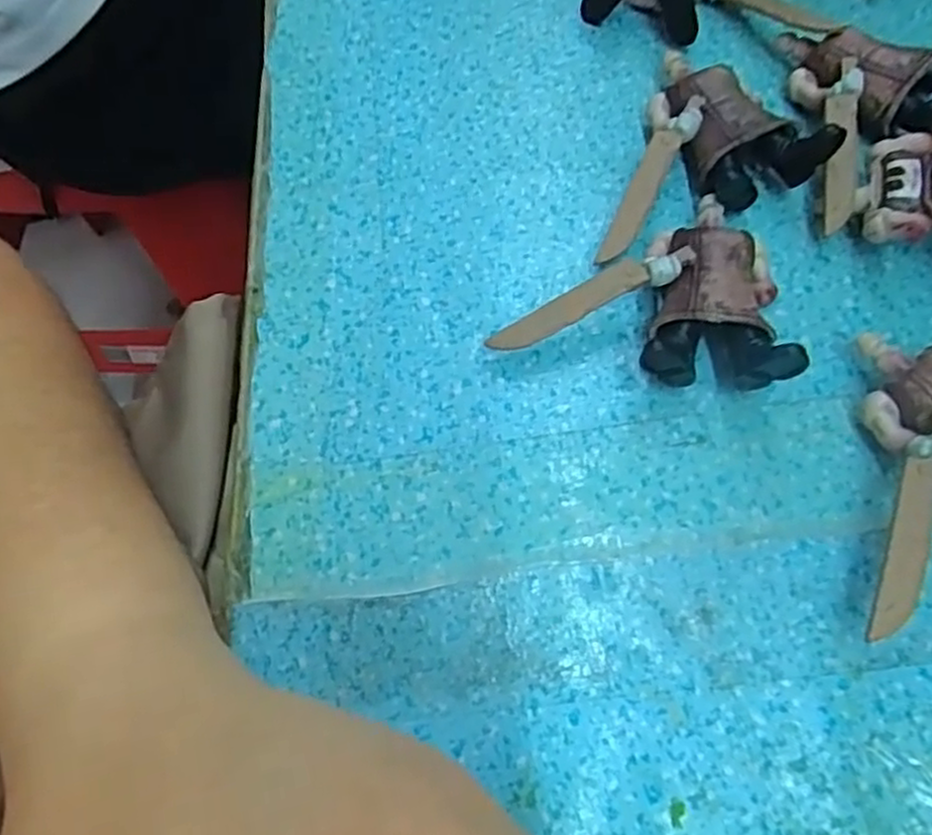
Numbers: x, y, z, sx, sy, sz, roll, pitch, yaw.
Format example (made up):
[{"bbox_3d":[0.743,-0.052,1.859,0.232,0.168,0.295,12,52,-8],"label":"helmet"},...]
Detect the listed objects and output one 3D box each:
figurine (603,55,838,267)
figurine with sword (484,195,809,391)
[{"bbox_3d":[0.074,-0.072,0.224,0.053,0.021,0.074,23,69,11],"label":"figurine"},{"bbox_3d":[0.054,-0.022,0.202,0.073,0.020,0.054,-33,70,-13],"label":"figurine with sword"}]

